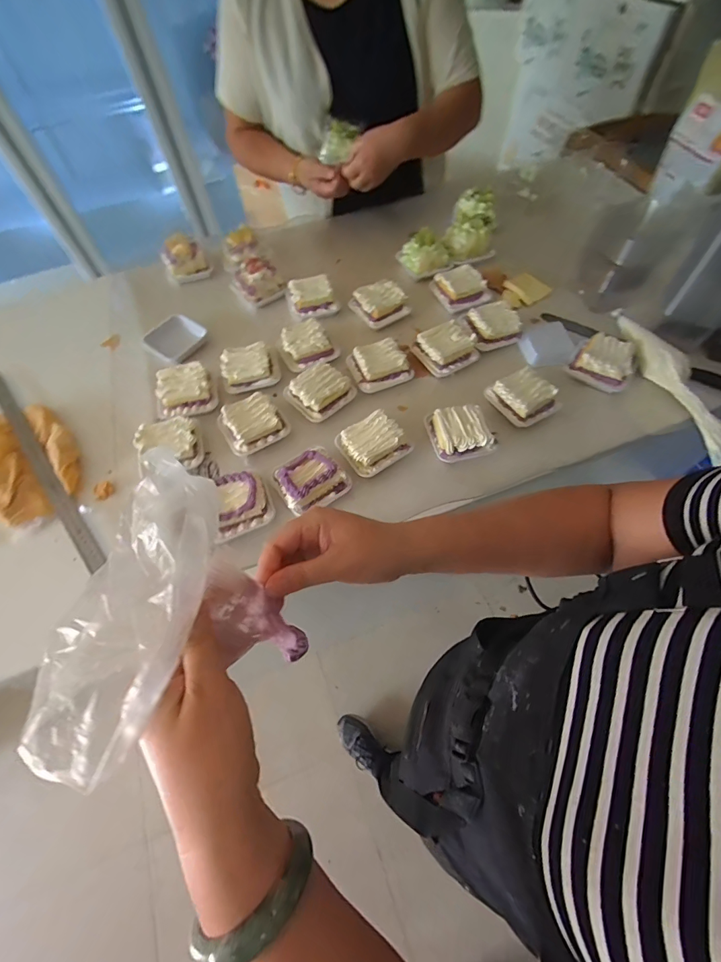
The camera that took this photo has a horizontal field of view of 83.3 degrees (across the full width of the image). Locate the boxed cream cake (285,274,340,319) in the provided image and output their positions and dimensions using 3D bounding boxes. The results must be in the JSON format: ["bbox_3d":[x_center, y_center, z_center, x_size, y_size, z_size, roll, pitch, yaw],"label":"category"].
[{"bbox_3d":[-0.096,-0.358,0.797,0.092,0.051,0.084,-14,62,-5],"label":"boxed cream cake"}]

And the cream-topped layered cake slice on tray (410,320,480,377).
[{"bbox_3d":[0.149,-0.238,0.713,0.095,0.035,0.094,-28,64,-12],"label":"cream-topped layered cake slice on tray"}]

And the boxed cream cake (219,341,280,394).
[{"bbox_3d":[-0.194,-0.201,0.709,0.096,0.039,0.081,-12,61,-4],"label":"boxed cream cake"}]

